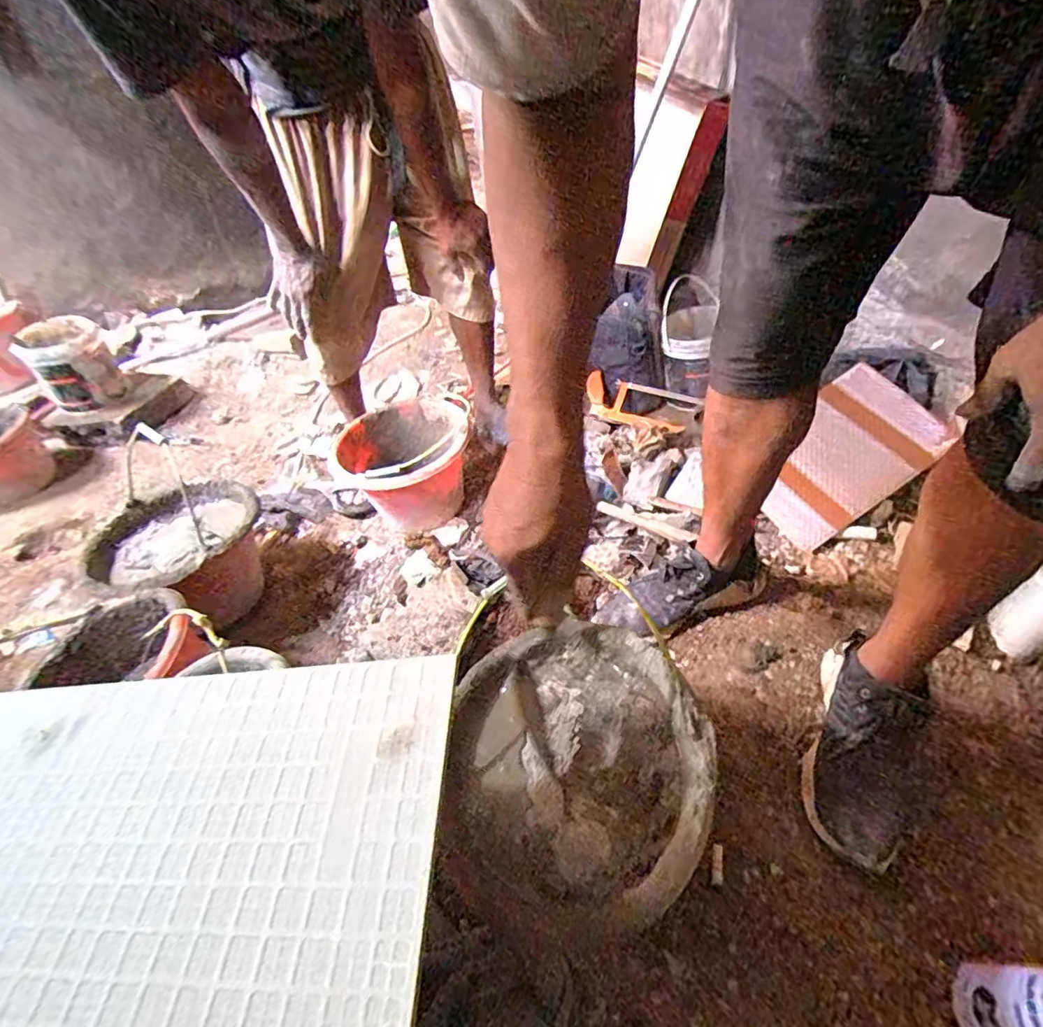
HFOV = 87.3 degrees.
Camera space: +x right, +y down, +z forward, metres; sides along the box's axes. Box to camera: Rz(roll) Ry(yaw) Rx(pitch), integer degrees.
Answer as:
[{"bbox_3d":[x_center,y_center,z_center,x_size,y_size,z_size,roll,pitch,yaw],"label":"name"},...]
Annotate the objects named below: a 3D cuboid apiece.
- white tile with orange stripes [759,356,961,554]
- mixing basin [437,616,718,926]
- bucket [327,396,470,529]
[{"bbox_3d":[0.635,-0.116,1.102,0.383,0.032,0.233,-38,70,-5],"label":"white tile with orange stripes"},{"bbox_3d":[0.047,0.228,0.547,0.273,0.091,0.249,-4,45,4],"label":"mixing basin"},{"bbox_3d":[-0.240,-0.120,1.168,0.245,0.192,0.278,-25,47,-17],"label":"bucket"}]

